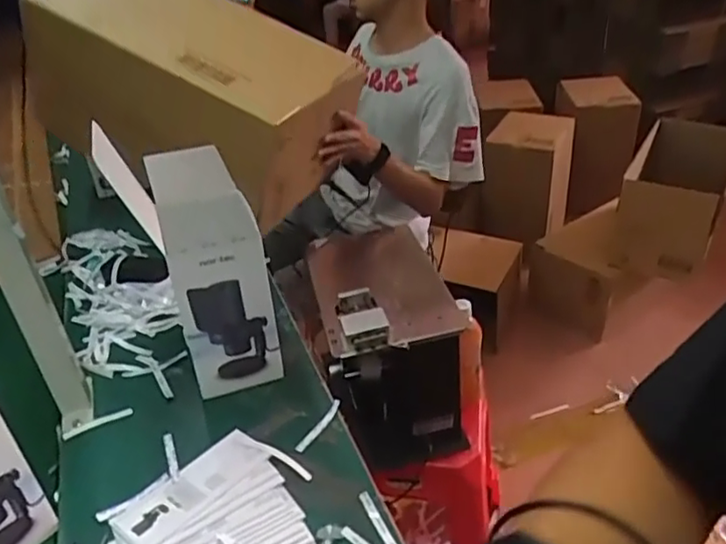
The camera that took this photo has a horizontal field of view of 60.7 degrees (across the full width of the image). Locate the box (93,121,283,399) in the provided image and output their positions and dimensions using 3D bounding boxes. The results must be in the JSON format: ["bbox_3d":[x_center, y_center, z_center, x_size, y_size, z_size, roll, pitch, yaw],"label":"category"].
[{"bbox_3d":[-0.207,-0.025,0.807,0.141,0.369,0.140,-14,35,-12],"label":"box"}]

